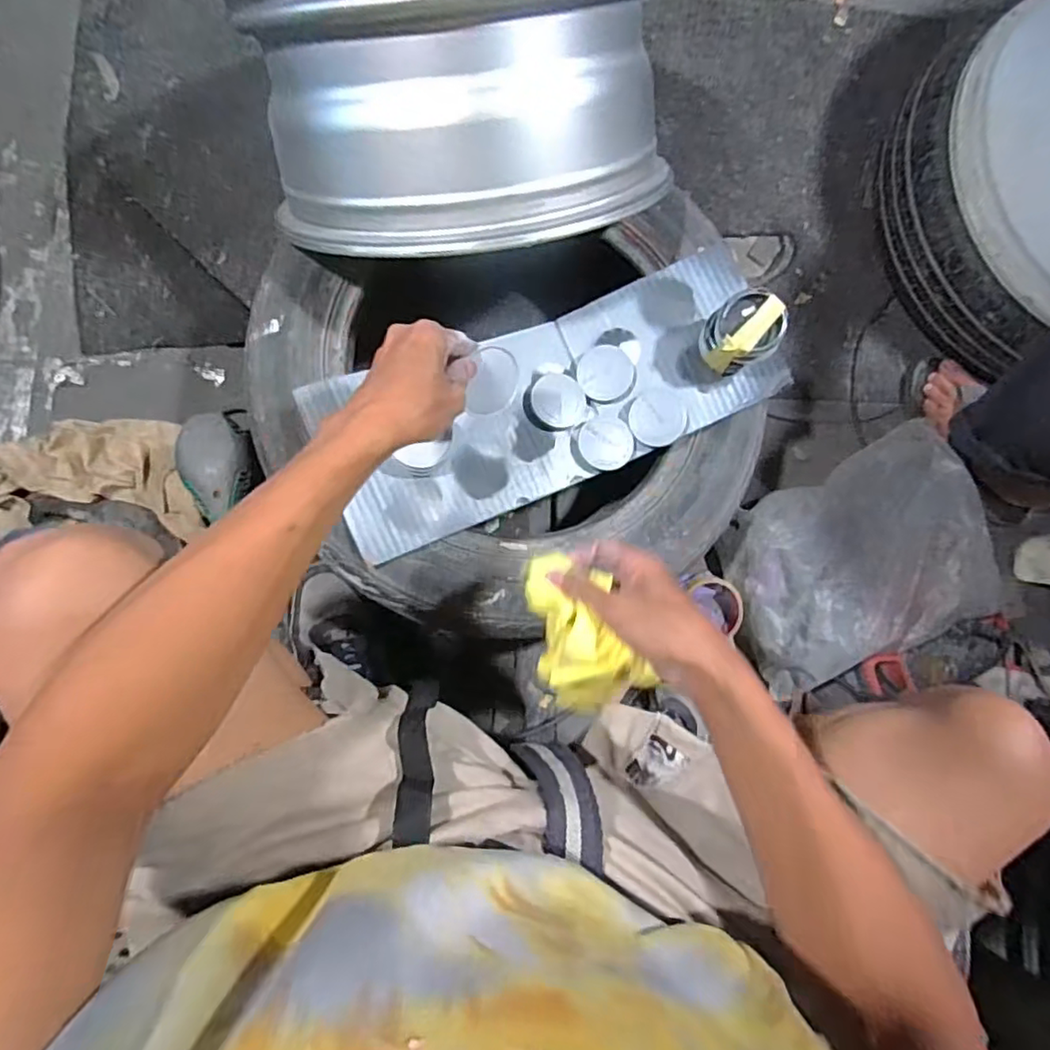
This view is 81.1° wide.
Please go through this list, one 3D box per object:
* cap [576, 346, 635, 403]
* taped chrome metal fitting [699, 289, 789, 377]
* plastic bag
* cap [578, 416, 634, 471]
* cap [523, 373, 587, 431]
[{"bbox_3d":[0.086,-0.163,0.657,0.056,0.013,0.059,1,86,-8],"label":"cap"},{"bbox_3d":[0.211,-0.190,0.606,0.055,0.082,0.060,-20,89,-9],"label":"taped chrome metal fitting"},{"bbox_3d":[0.412,0.043,0.753,0.303,0.121,0.234,-26,90,-9],"label":"plastic bag"},{"bbox_3d":[0.085,-0.086,0.643,0.057,0.015,0.059,1,86,-8],"label":"cap"},{"bbox_3d":[0.033,-0.129,0.639,0.064,0.011,0.057,-40,92,-8],"label":"cap"}]

